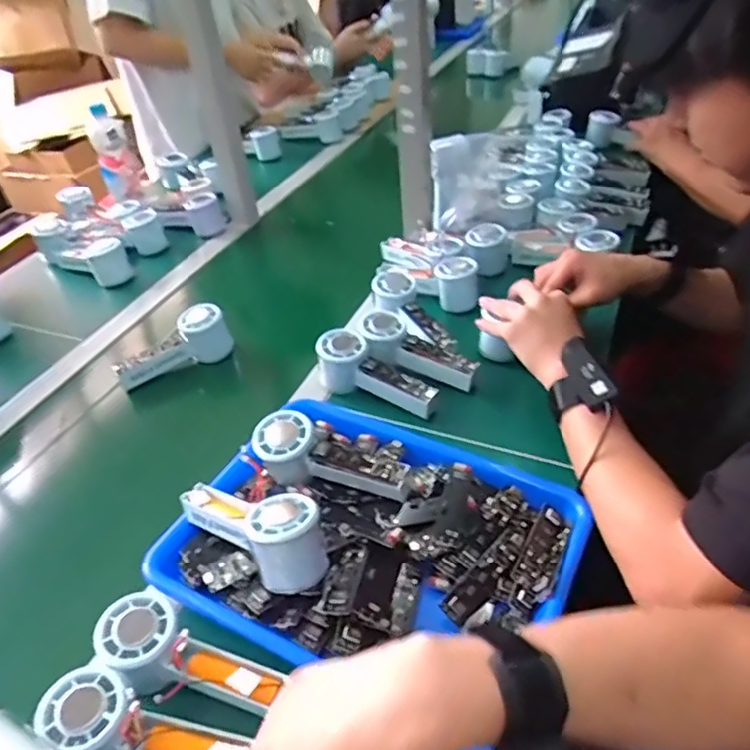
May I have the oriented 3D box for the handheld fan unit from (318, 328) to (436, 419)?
[{"bbox_3d":[0.000,0.003,0.720,0.155,0.056,0.061,30,50,15],"label":"handheld fan unit"}]

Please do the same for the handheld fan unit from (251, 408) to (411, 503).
[{"bbox_3d":[-0.044,0.090,0.570,0.153,0.065,0.053,17,45,26],"label":"handheld fan unit"}]

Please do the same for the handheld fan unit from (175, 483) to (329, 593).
[{"bbox_3d":[-0.102,0.116,0.508,0.149,0.061,0.061,27,50,35],"label":"handheld fan unit"}]

